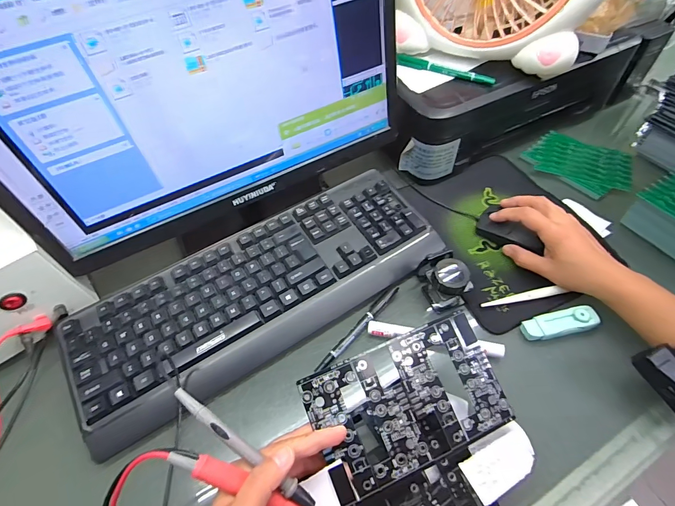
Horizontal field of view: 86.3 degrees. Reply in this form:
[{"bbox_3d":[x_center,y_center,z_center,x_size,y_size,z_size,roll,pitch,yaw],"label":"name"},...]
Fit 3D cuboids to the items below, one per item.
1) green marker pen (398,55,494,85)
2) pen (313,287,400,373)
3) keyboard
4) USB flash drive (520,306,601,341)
[{"bbox_3d":[0.145,-0.249,0.488,0.134,0.011,0.014,22,59,18],"label":"green marker pen"},{"bbox_3d":[0.025,0.085,0.409,0.012,0.017,0.133,36,64,25],"label":"pen"},{"bbox_3d":[-0.083,0.037,0.421,0.423,0.035,0.154,-28,58,-16],"label":"keyboard"},{"bbox_3d":[0.241,0.077,0.390,0.078,0.016,0.027,-14,55,-7],"label":"USB flash drive"}]

